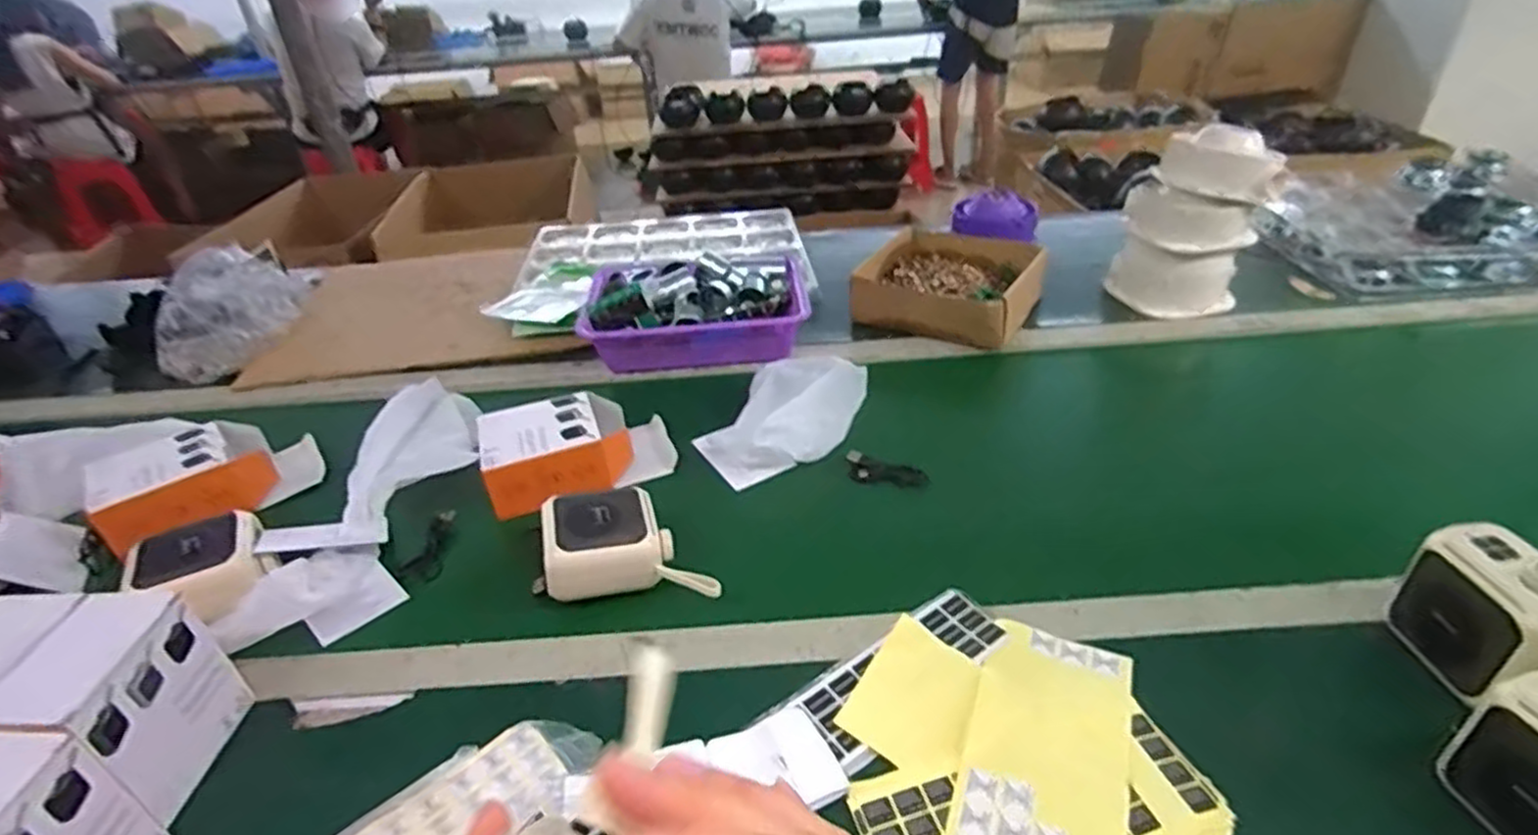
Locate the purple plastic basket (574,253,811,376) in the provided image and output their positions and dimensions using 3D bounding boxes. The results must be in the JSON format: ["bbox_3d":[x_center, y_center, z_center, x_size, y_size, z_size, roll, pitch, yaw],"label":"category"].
[{"bbox_3d":[-0.094,-0.141,0.932,0.272,0.076,0.170,-4,34,0],"label":"purple plastic basket"}]

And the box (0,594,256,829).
[{"bbox_3d":[-0.408,0.187,0.472,0.067,0.115,0.098,-5,34,-2],"label":"box"}]

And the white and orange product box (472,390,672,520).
[{"bbox_3d":[-0.192,0.028,0.746,0.178,0.065,0.105,-15,35,-16],"label":"white and orange product box"}]

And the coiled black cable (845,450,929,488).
[{"bbox_3d":[0.113,0.053,0.720,0.076,0.020,0.026,12,37,23],"label":"coiled black cable"}]

